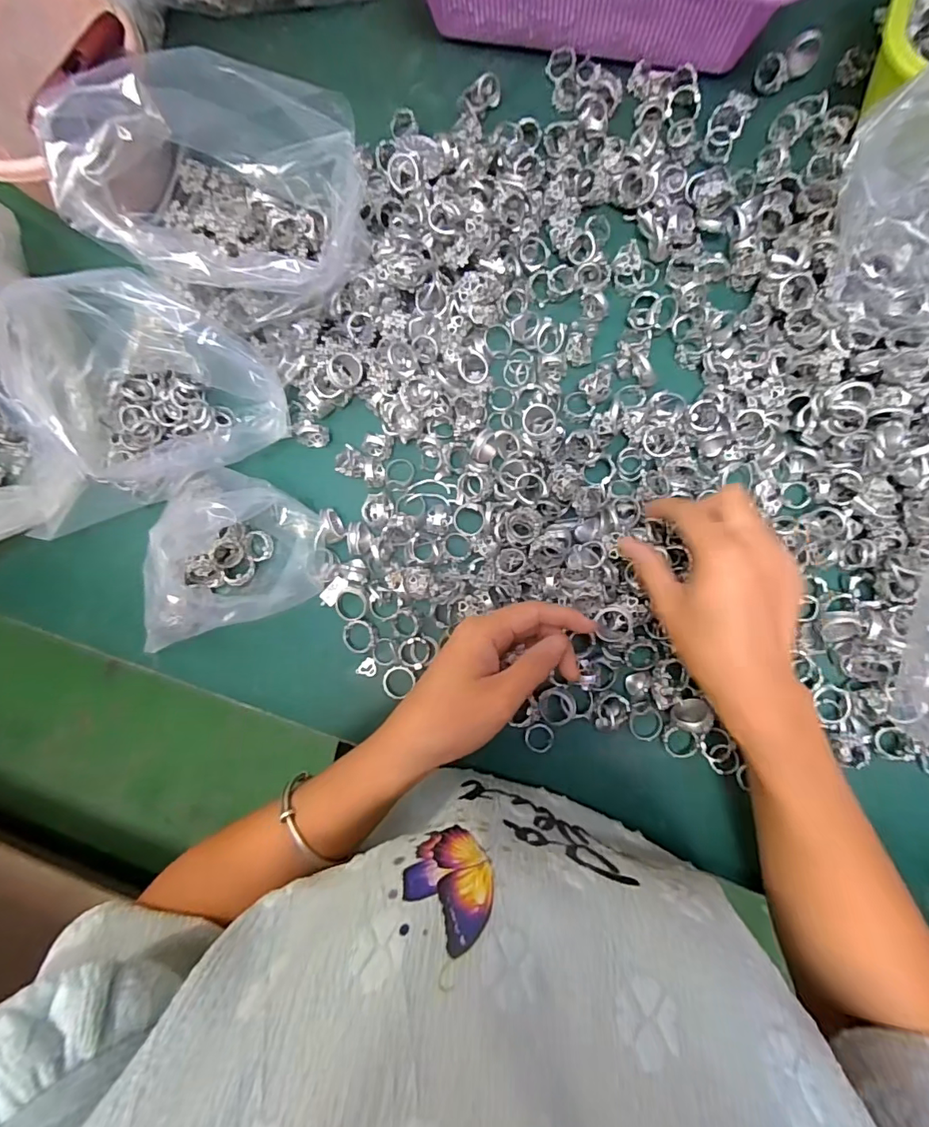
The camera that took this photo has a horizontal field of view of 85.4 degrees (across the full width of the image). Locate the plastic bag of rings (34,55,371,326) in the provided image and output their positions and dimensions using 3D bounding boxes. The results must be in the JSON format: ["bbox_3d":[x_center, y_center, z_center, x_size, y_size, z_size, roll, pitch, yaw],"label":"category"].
[{"bbox_3d":[-0.144,-0.221,0.312,0.151,0.108,0.104,3,86,3],"label":"plastic bag of rings"}]

